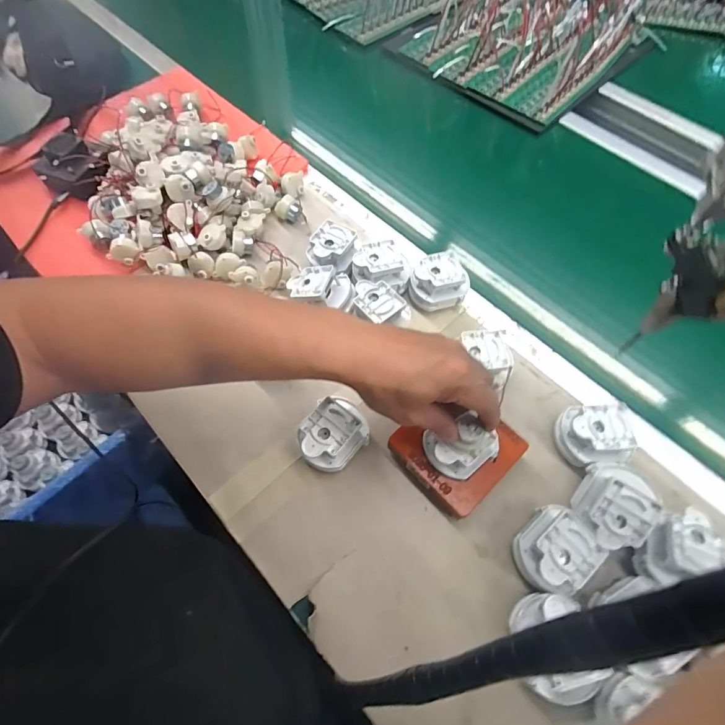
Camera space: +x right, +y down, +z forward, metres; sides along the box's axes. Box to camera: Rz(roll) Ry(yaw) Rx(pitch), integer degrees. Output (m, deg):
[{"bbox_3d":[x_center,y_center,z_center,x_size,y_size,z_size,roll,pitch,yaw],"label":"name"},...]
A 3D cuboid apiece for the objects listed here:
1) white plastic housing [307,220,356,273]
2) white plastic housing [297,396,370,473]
[{"bbox_3d":[-0.037,-0.139,0.489,0.048,0.032,0.052,35,66,15],"label":"white plastic housing"},{"bbox_3d":[-0.028,0.074,0.390,0.055,0.051,0.063,34,66,14],"label":"white plastic housing"}]

